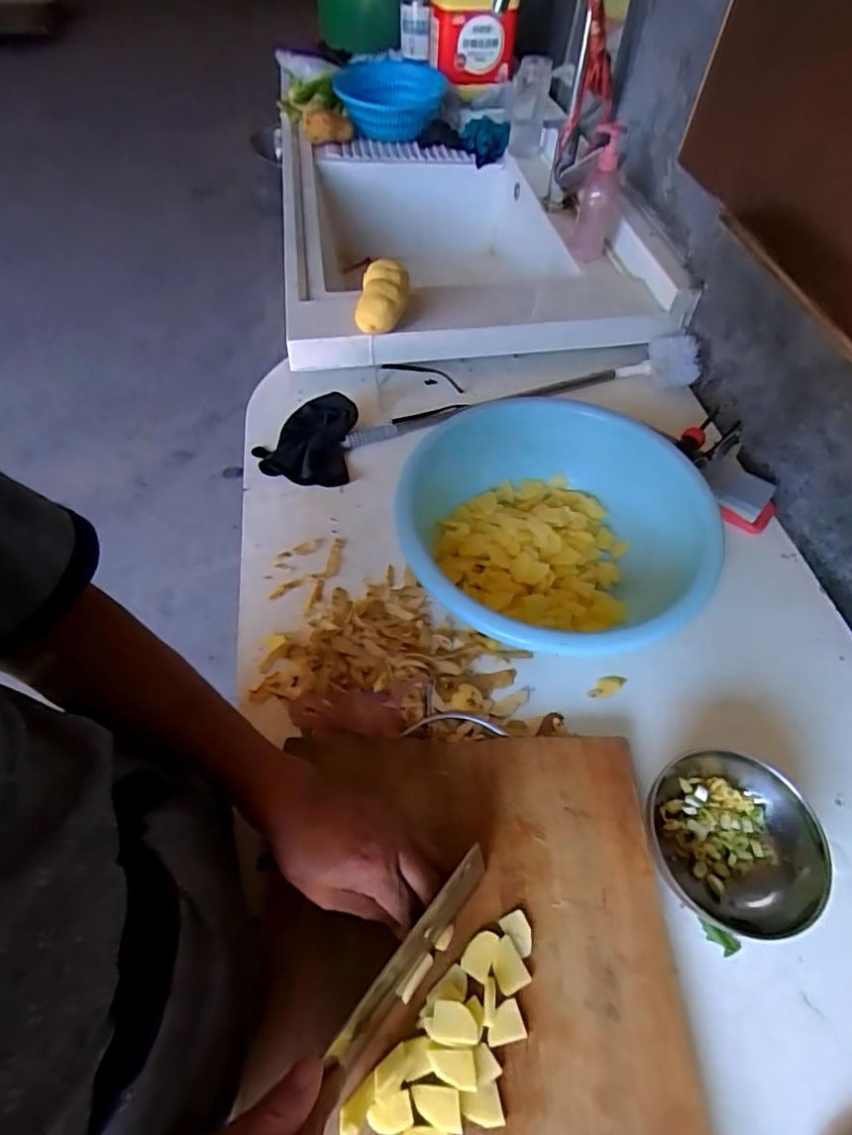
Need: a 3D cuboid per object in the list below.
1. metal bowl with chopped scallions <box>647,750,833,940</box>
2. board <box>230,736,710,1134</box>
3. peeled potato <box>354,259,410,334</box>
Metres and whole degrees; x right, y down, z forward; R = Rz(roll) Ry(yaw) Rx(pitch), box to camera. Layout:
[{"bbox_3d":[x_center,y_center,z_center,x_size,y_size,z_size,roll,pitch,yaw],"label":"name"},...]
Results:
[{"bbox_3d":[0.267,0.237,0.487,0.125,0.060,0.135,0,56,0],"label":"metal bowl with chopped scallions"},{"bbox_3d":[0.034,0.371,0.410,0.329,0.031,0.484,1,56,0],"label":"board"},{"bbox_3d":[-0.063,-0.391,0.801,0.070,0.048,0.116,10,69,6],"label":"peeled potato"}]

